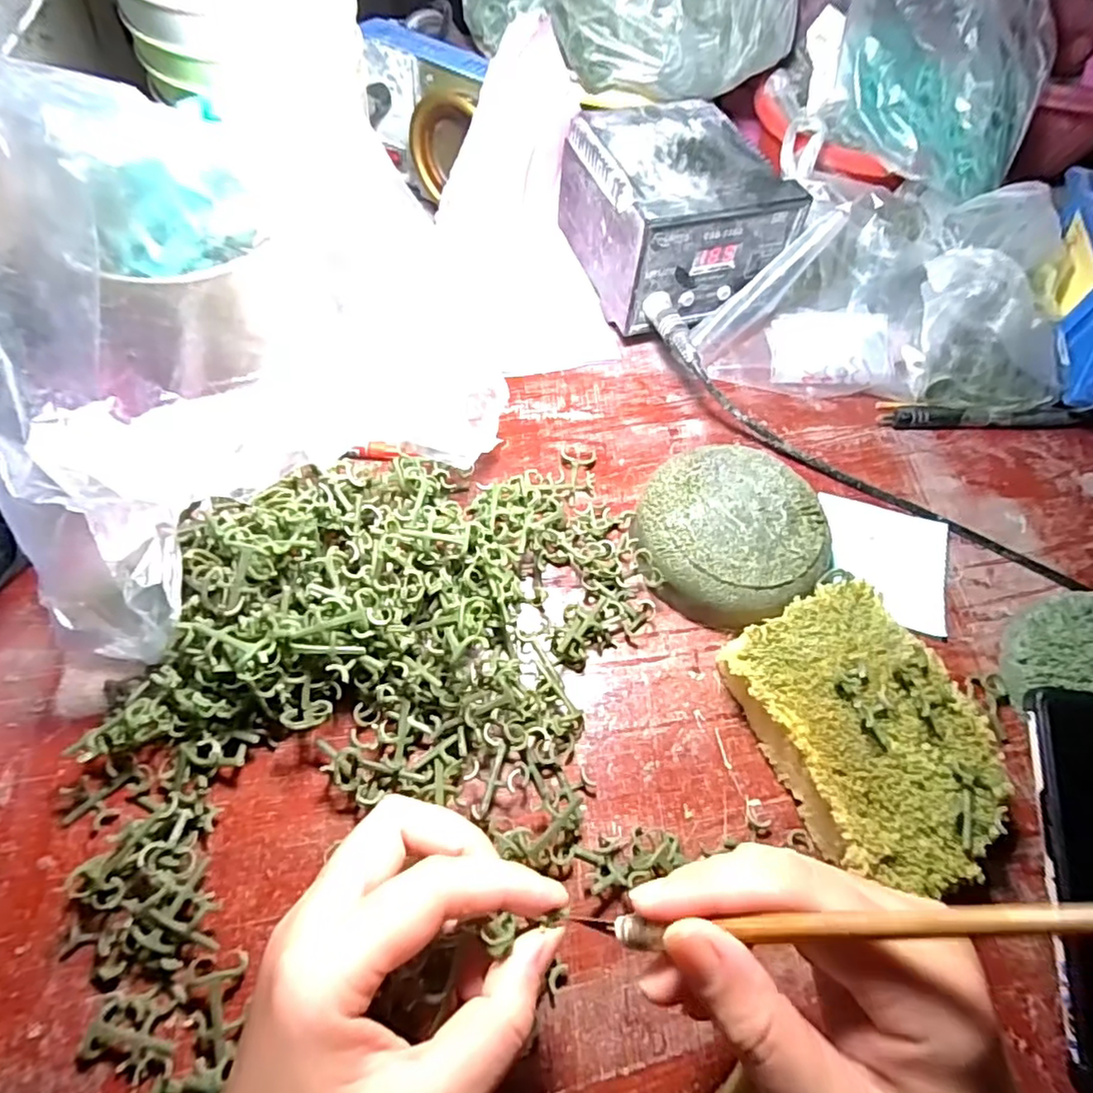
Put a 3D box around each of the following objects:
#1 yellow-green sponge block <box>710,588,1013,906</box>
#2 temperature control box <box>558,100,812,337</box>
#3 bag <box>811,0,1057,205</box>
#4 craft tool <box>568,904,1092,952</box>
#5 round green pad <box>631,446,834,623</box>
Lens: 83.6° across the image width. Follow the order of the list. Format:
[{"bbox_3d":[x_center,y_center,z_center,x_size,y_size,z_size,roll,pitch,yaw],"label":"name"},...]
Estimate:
[{"bbox_3d":[0.151,0.090,0.293,0.095,0.043,0.136,-20,66,-14],"label":"yellow-green sponge block"},{"bbox_3d":[0.085,-0.231,0.429,0.111,0.092,0.139,-16,65,-12],"label":"temperature control box"},{"bbox_3d":[0.268,-0.336,0.419,0.163,0.102,0.132,33,65,13],"label":"bag"},{"bbox_3d":[0.073,0.099,0.161,0.153,0.004,0.005,-22,58,30],"label":"craft tool"},{"bbox_3d":[0.102,-0.006,0.344,0.096,0.036,0.098,2,63,-3],"label":"round green pad"}]

